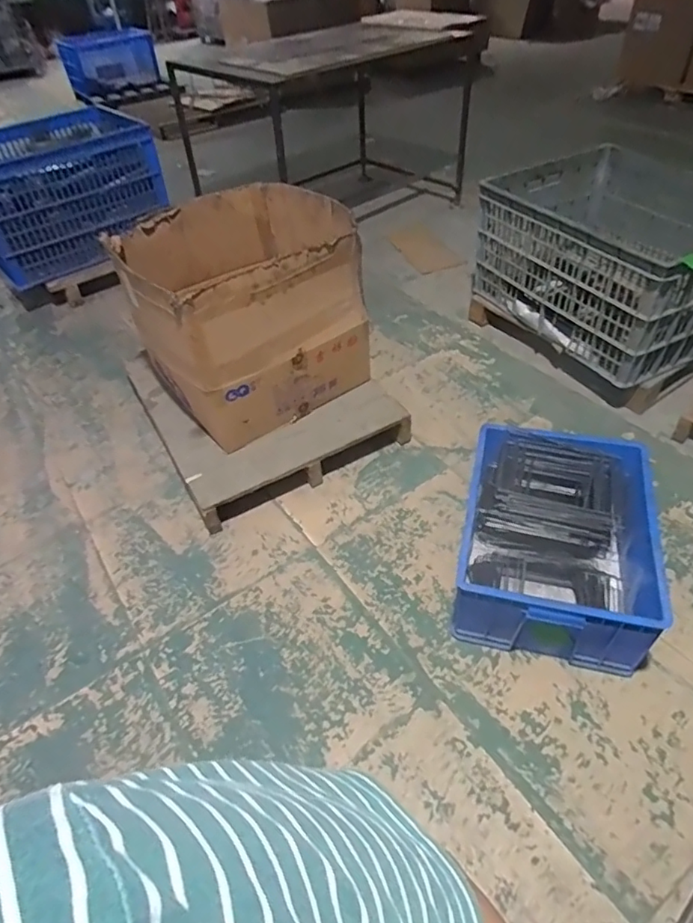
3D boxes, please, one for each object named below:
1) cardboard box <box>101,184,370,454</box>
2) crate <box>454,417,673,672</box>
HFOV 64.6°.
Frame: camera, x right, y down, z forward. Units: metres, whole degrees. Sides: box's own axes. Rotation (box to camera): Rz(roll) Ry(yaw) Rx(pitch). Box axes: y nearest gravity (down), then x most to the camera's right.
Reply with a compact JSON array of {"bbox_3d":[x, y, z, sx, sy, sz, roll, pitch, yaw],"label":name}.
[{"bbox_3d":[-0.311,-0.508,1.754,0.656,0.473,0.670,-28,50,-19],"label":"cardboard box"},{"bbox_3d":[0.507,0.188,1.361,0.407,0.221,0.554,8,48,14],"label":"crate"}]

